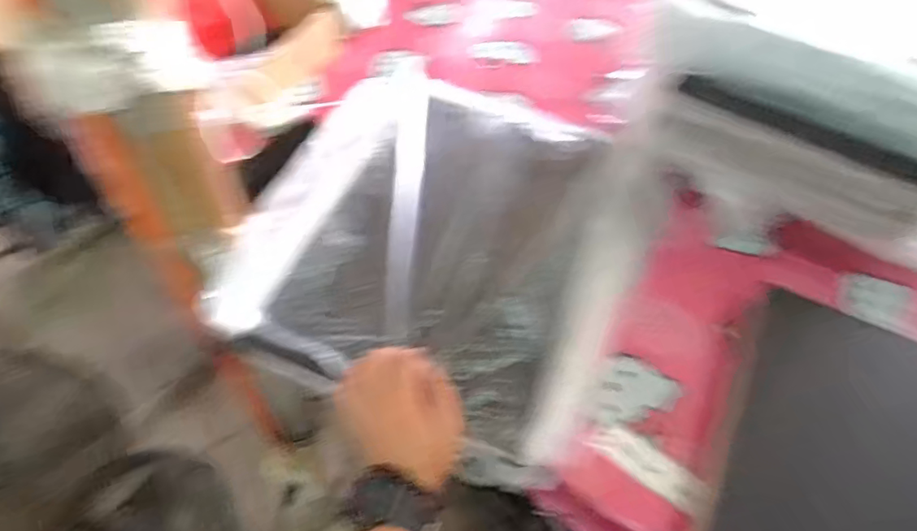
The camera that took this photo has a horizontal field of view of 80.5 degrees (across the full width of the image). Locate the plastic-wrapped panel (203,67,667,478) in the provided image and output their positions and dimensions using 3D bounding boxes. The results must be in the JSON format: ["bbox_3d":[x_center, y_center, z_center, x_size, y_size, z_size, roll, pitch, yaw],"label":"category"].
[{"bbox_3d":[0.001,-0.035,0.540,0.344,0.052,0.395,20,53,12],"label":"plastic-wrapped panel"}]

